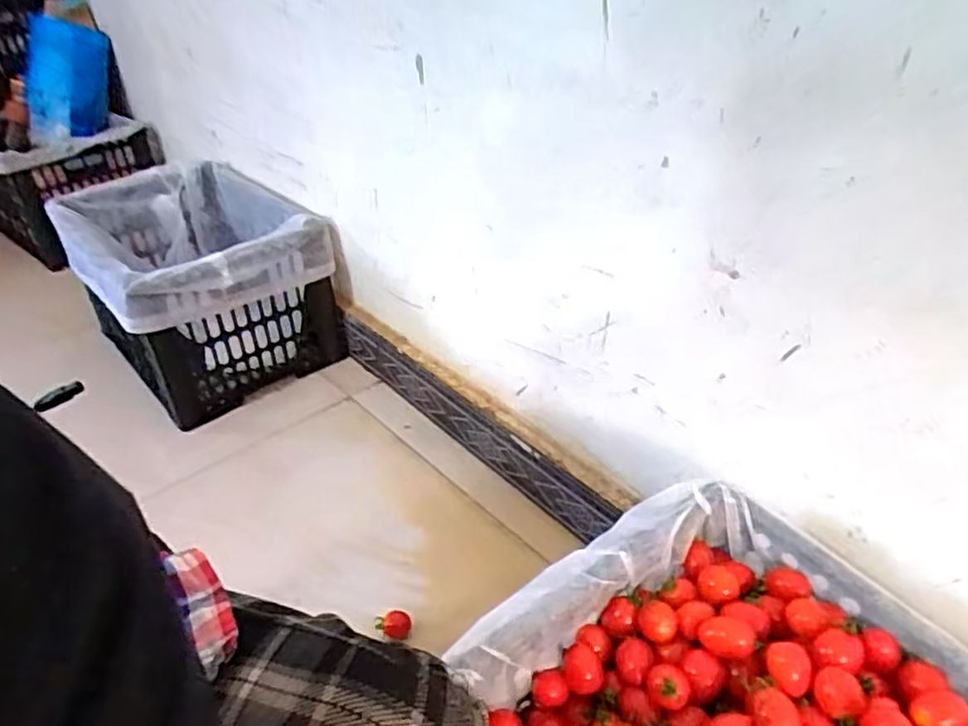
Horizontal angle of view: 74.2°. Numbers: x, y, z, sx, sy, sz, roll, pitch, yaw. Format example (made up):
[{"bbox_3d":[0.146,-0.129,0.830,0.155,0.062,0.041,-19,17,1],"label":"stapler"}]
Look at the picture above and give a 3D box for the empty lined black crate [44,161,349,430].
[{"bbox_3d":[-0.503,-0.144,1.141,0.426,0.309,0.310,29,47,34],"label":"empty lined black crate"}]

